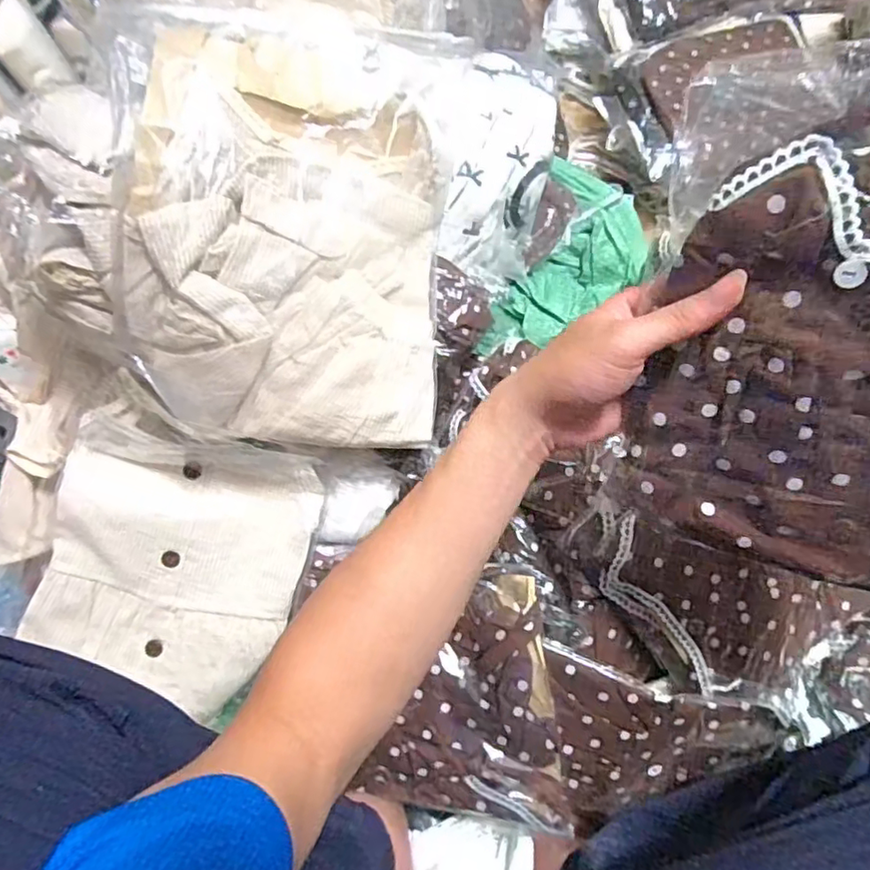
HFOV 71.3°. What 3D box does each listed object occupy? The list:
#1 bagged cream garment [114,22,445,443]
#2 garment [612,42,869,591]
[{"bbox_3d":[-0.109,-0.141,0.470,0.249,0.052,0.293,1,100,-31],"label":"bagged cream garment"},{"bbox_3d":[0.211,-0.042,0.298,0.202,0.267,0.016,12,31,19],"label":"garment"}]

